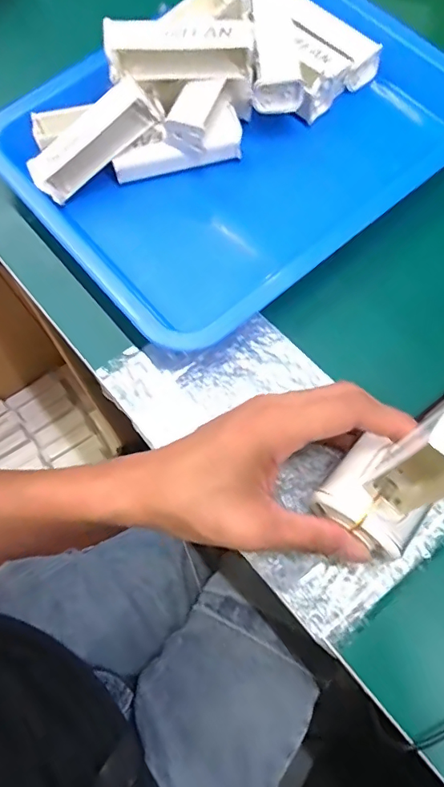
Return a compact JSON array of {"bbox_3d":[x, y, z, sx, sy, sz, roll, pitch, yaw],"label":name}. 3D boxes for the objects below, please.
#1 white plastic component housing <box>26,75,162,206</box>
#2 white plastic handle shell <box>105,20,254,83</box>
[{"bbox_3d":[-0.095,-0.186,0.374,0.100,0.031,0.030,-33,72,13],"label":"white plastic component housing"},{"bbox_3d":[-0.029,-0.243,0.359,0.102,0.034,0.026,-10,71,-1],"label":"white plastic handle shell"}]

